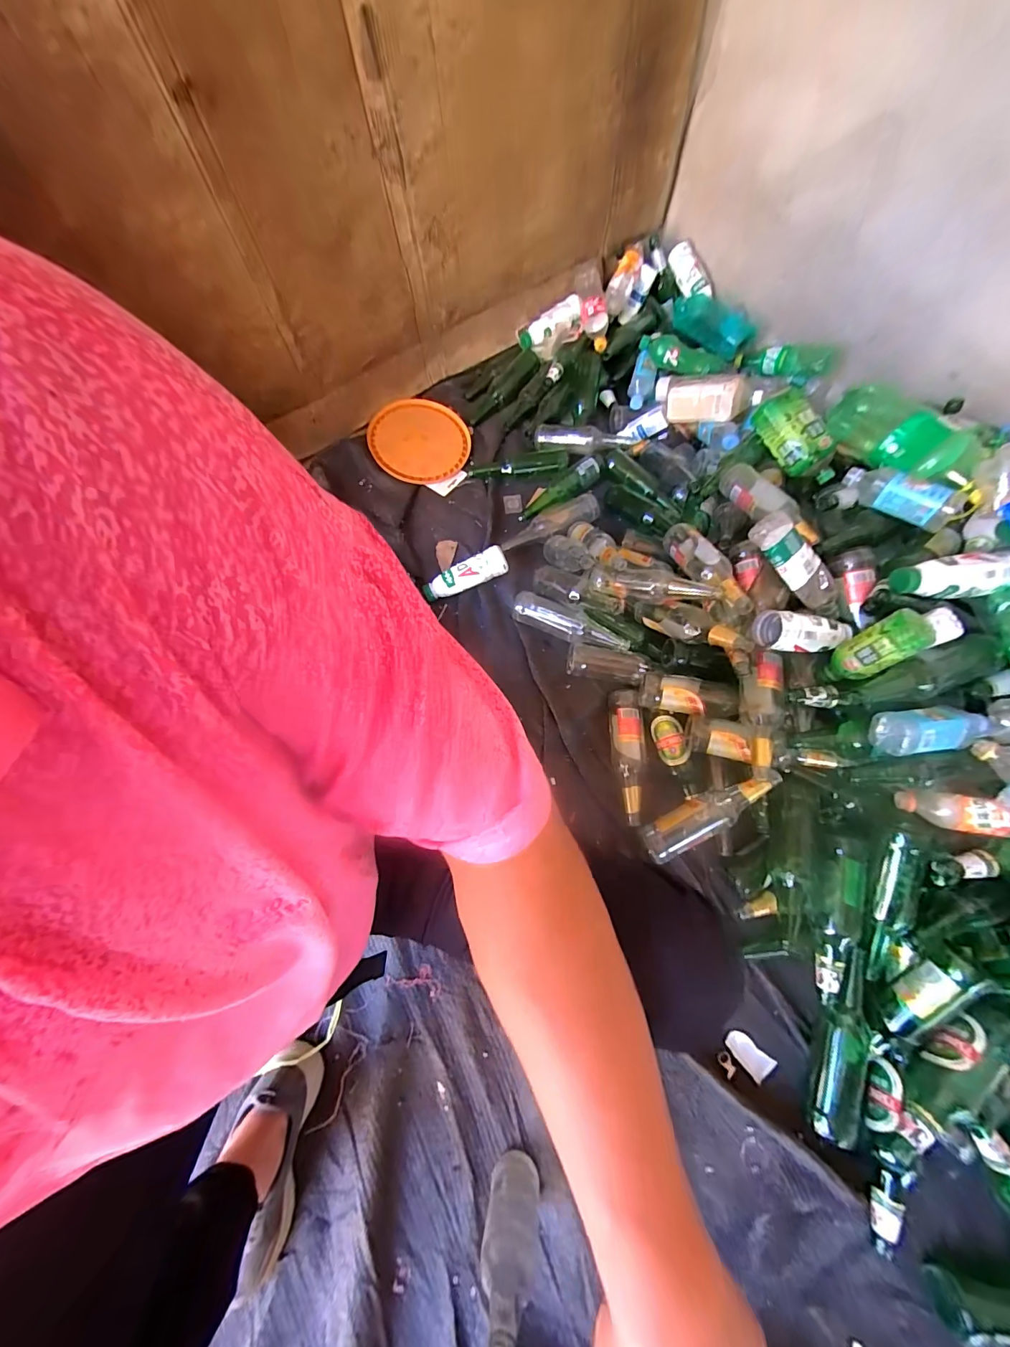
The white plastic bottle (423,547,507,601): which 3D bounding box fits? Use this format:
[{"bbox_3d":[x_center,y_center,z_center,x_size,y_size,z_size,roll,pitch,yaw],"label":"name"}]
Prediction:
[{"bbox_3d":[-0.093,-0.226,0.998,0.199,0.049,0.059,-22,68,11],"label":"white plastic bottle"}]

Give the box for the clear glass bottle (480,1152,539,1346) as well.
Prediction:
[{"bbox_3d":[0.008,0.707,0.542,0.070,0.209,0.067,0,68,0],"label":"clear glass bottle"}]

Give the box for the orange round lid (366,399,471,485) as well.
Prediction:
[{"bbox_3d":[-0.227,-0.641,1.184,0.255,0.033,0.252,2,77,-9],"label":"orange round lid"}]

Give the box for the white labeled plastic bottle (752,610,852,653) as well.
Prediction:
[{"bbox_3d":[0.507,-0.072,0.731,0.152,0.062,0.070,2,68,0],"label":"white labeled plastic bottle"}]

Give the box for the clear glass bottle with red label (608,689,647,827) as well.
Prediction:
[{"bbox_3d":[0.246,0.156,0.854,0.065,0.058,0.261,0,68,0],"label":"clear glass bottle with red label"}]

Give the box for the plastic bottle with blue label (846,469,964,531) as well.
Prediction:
[{"bbox_3d":[0.681,-0.308,0.750,0.175,0.064,0.056,38,73,14],"label":"plastic bottle with blue label"}]

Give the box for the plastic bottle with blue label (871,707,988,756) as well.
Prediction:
[{"bbox_3d":[0.657,0.084,0.660,0.174,0.056,0.064,-6,68,-3],"label":"plastic bottle with blue label"}]

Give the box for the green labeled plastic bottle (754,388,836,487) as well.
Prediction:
[{"bbox_3d":[0.614,-0.492,0.910,0.097,0.081,0.193,-14,69,-6],"label":"green labeled plastic bottle"}]

